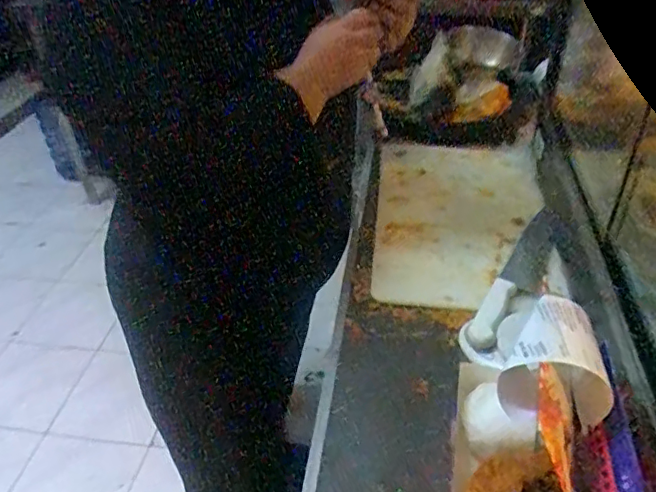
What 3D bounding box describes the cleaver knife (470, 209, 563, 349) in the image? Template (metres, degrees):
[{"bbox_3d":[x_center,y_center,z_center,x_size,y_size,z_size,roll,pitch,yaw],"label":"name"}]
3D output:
[{"bbox_3d":[0.280,0.039,0.797,0.056,0.016,0.311,21,43,26],"label":"cleaver knife"}]

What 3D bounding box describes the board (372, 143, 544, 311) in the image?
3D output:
[{"bbox_3d":[0.218,-0.057,0.914,0.265,0.028,0.423,3,38,6],"label":"board"}]

